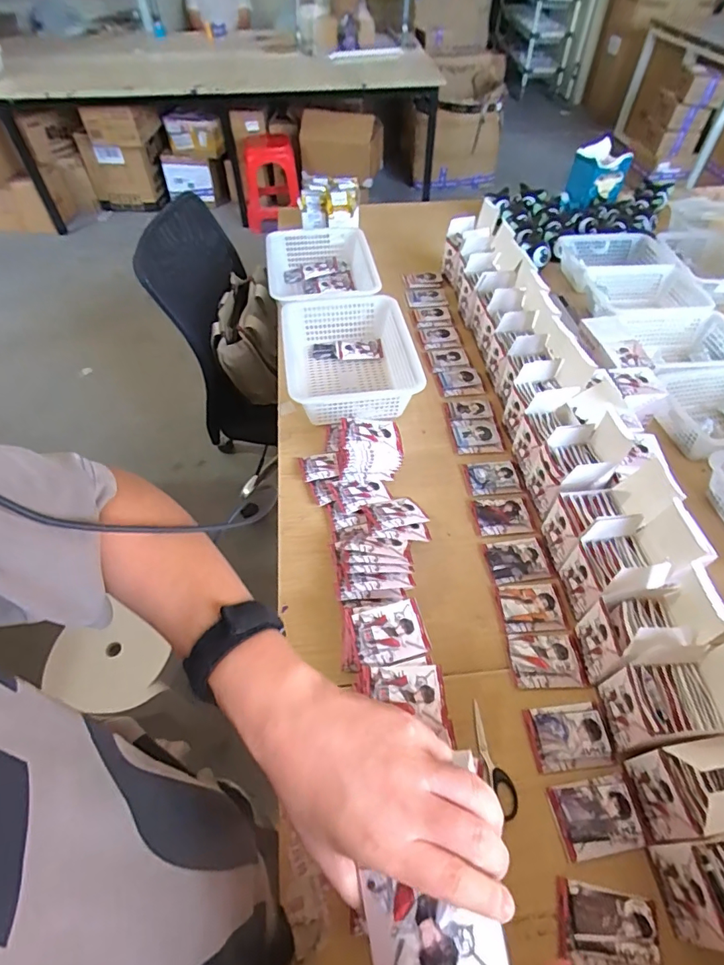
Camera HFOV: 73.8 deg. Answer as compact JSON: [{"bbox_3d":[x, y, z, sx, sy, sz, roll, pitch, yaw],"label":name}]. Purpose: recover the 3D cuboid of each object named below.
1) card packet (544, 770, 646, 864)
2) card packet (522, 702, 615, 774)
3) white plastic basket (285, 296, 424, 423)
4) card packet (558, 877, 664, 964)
[{"bbox_3d":[0.279,0.391,0.567,0.098,0.014,0.075,-8,52,-5],"label":"card packet"},{"bbox_3d":[0.267,0.325,0.618,0.097,0.016,0.071,-4,52,-2],"label":"card packet"},{"bbox_3d":[-0.026,-0.266,1.050,0.279,0.099,0.353,-8,52,-5],"label":"white plastic basket"},{"bbox_3d":[0.260,0.474,0.505,0.098,0.010,0.074,6,53,11],"label":"card packet"}]

